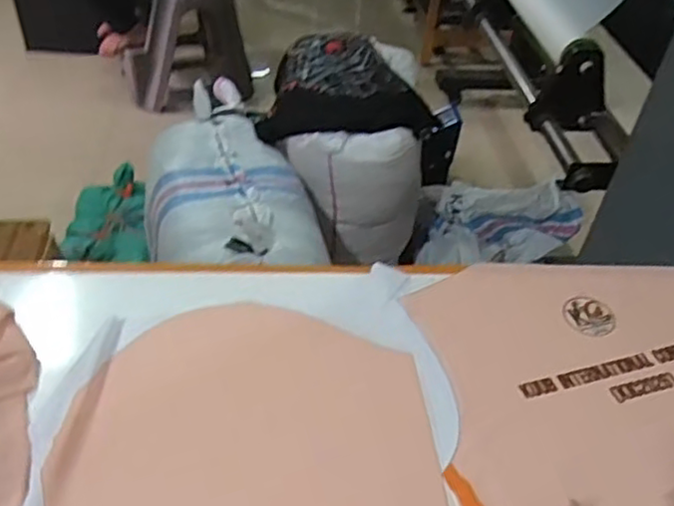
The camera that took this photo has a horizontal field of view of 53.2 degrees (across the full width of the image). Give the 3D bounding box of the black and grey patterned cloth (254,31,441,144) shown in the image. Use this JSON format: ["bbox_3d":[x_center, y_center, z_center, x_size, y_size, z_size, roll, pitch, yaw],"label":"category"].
[{"bbox_3d":[0.002,-0.392,1.548,0.390,0.072,0.380,-6,45,-12],"label":"black and grey patterned cloth"}]

